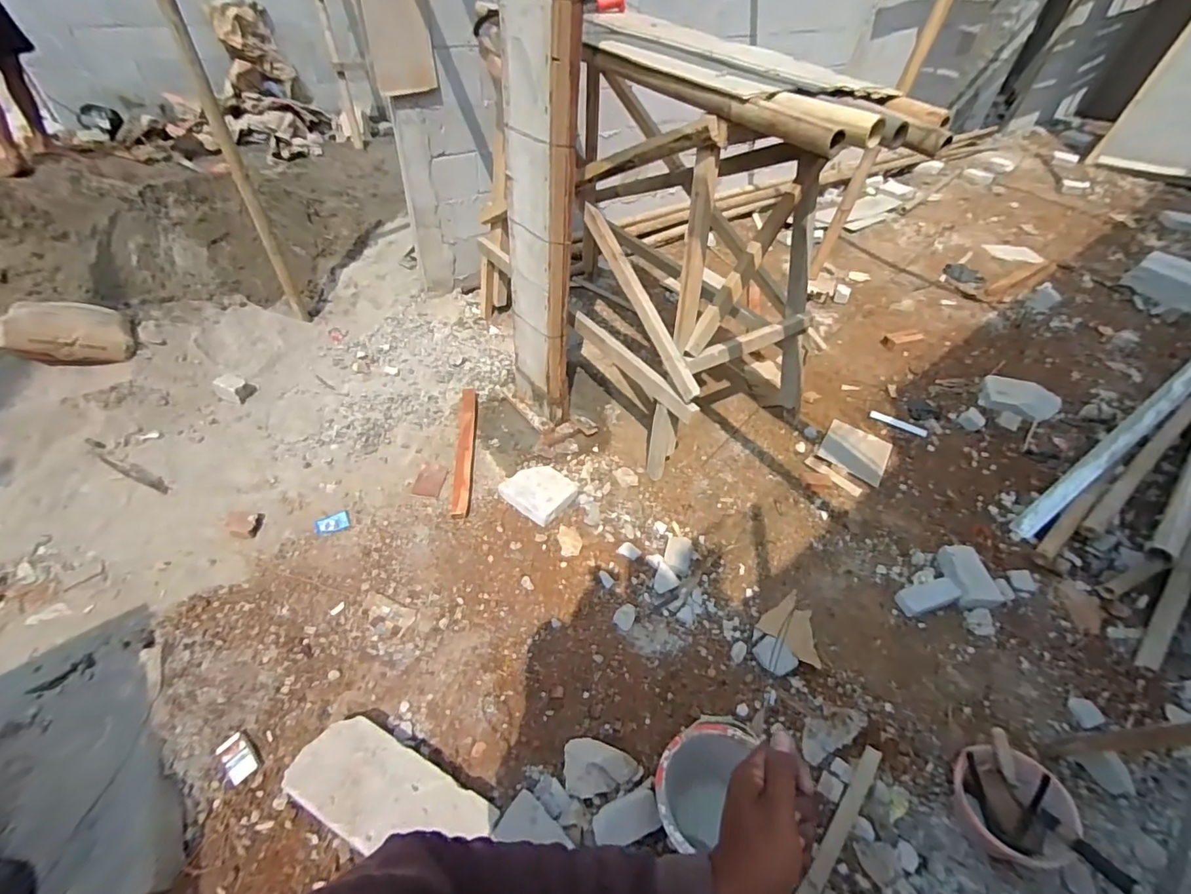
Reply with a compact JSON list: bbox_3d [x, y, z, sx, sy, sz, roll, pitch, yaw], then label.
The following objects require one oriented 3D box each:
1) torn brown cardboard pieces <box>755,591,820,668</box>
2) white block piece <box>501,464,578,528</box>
[{"bbox_3d":[0.649,0.572,1.632,0.199,0.016,0.189,36,55,27],"label":"torn brown cardboard pieces"},{"bbox_3d":[-0.218,0.162,1.944,0.262,0.070,0.214,32,53,24],"label":"white block piece"}]

